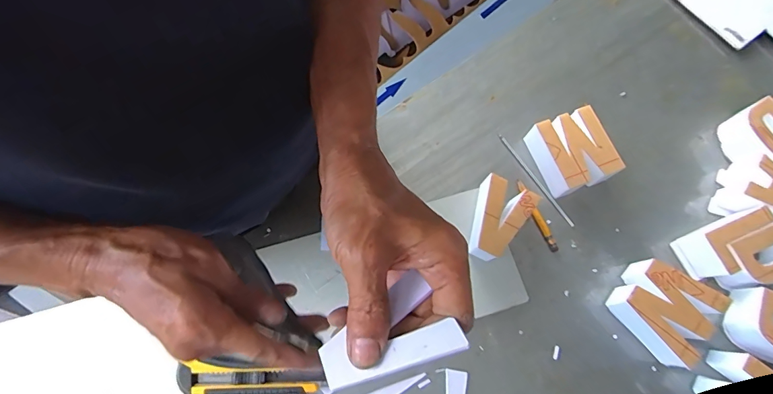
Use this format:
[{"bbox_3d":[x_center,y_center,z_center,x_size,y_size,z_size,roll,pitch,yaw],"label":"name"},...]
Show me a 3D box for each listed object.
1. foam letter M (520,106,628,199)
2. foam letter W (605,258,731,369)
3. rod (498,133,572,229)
[{"bbox_3d":[0.215,-0.052,0.480,0.069,0.046,0.086,-18,75,-6],"label":"foam letter M"},{"bbox_3d":[0.287,0.119,0.432,0.088,0.050,0.084,32,76,8],"label":"foam letter W"},{"bbox_3d":[0.179,-0.022,0.492,0.007,0.004,0.134,-32,77,-10],"label":"rod"}]

